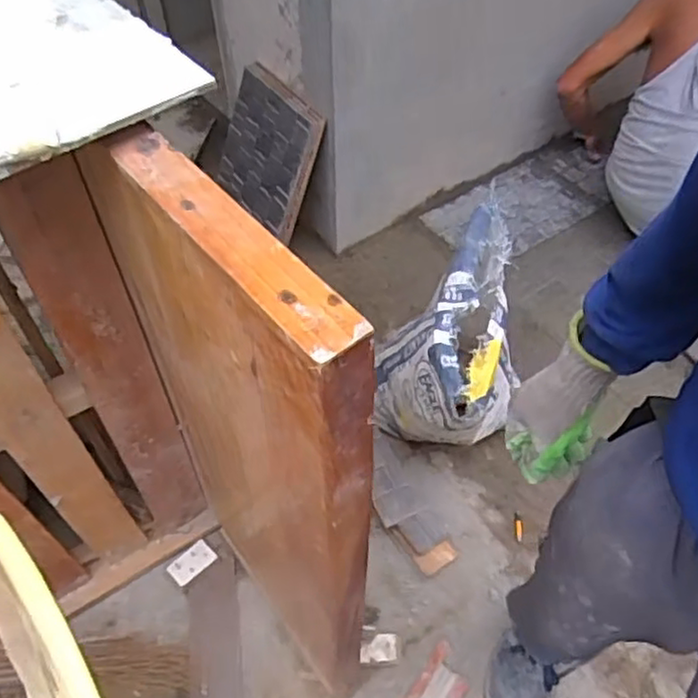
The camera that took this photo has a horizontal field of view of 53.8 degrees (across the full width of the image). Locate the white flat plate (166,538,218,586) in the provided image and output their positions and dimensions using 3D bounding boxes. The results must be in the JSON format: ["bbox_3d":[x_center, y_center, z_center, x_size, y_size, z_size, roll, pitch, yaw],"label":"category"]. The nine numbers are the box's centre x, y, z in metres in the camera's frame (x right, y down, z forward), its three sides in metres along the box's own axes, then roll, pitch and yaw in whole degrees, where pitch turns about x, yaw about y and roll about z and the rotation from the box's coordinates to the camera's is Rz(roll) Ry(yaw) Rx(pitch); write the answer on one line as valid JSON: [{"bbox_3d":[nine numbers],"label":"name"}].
[{"bbox_3d":[-0.298,0.405,1.311,0.088,0.007,0.055,-31,62,-27],"label":"white flat plate"}]

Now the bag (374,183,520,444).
[{"bbox_3d":[0.193,0.018,1.325,0.293,0.387,0.415,13,53,10],"label":"bag"}]

